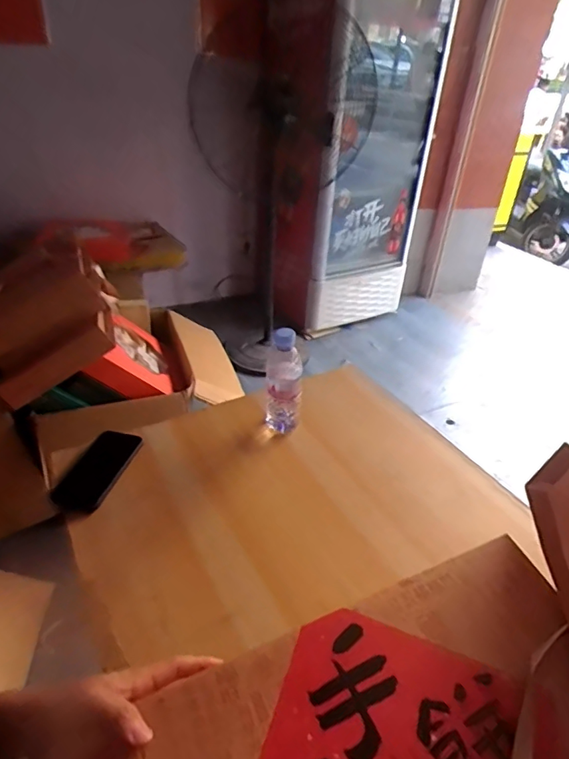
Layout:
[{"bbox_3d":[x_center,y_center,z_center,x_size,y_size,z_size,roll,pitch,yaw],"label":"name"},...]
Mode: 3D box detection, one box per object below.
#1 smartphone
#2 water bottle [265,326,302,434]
[{"bbox_3d":[-0.282,0.136,0.756,0.078,0.010,0.146,14,42,13],"label":"smartphone"},{"bbox_3d":[-0.001,-0.001,0.824,0.056,0.183,0.054,5,34,2],"label":"water bottle"}]

